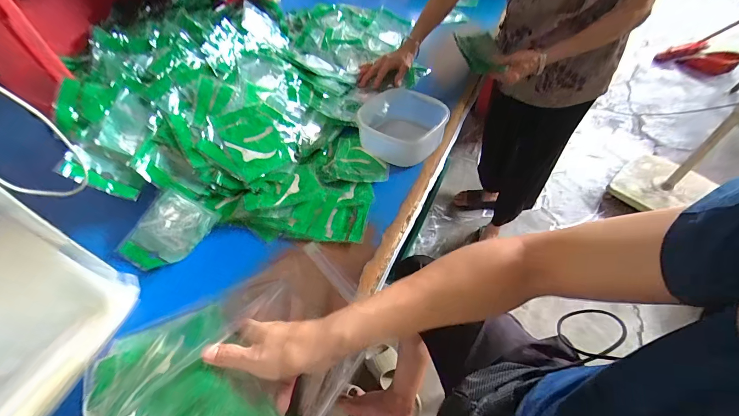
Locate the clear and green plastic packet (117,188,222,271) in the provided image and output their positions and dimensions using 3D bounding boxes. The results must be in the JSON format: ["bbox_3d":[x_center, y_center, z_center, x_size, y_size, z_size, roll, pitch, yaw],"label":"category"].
[{"bbox_3d":[-0.347,0.037,0.548,0.108,0.039,0.139,24,57,22],"label":"clear and green plastic packet"}]

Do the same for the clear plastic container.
[{"bbox_3d":[0.066,-0.171,0.658,0.176,0.070,0.164,-2,51,3],"label":"clear plastic container"}]

